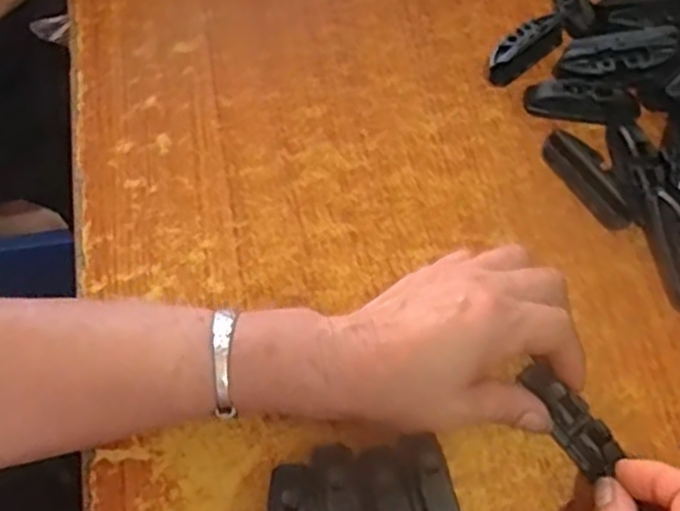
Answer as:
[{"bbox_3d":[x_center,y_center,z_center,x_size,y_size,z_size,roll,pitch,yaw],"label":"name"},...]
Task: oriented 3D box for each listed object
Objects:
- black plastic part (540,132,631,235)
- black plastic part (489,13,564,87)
[{"bbox_3d":[0.151,-0.046,0.439,0.020,0.021,0.071,-23,68,-13],"label":"black plastic part"},{"bbox_3d":[0.122,-0.138,0.478,0.063,0.022,0.020,-36,72,-18],"label":"black plastic part"}]

